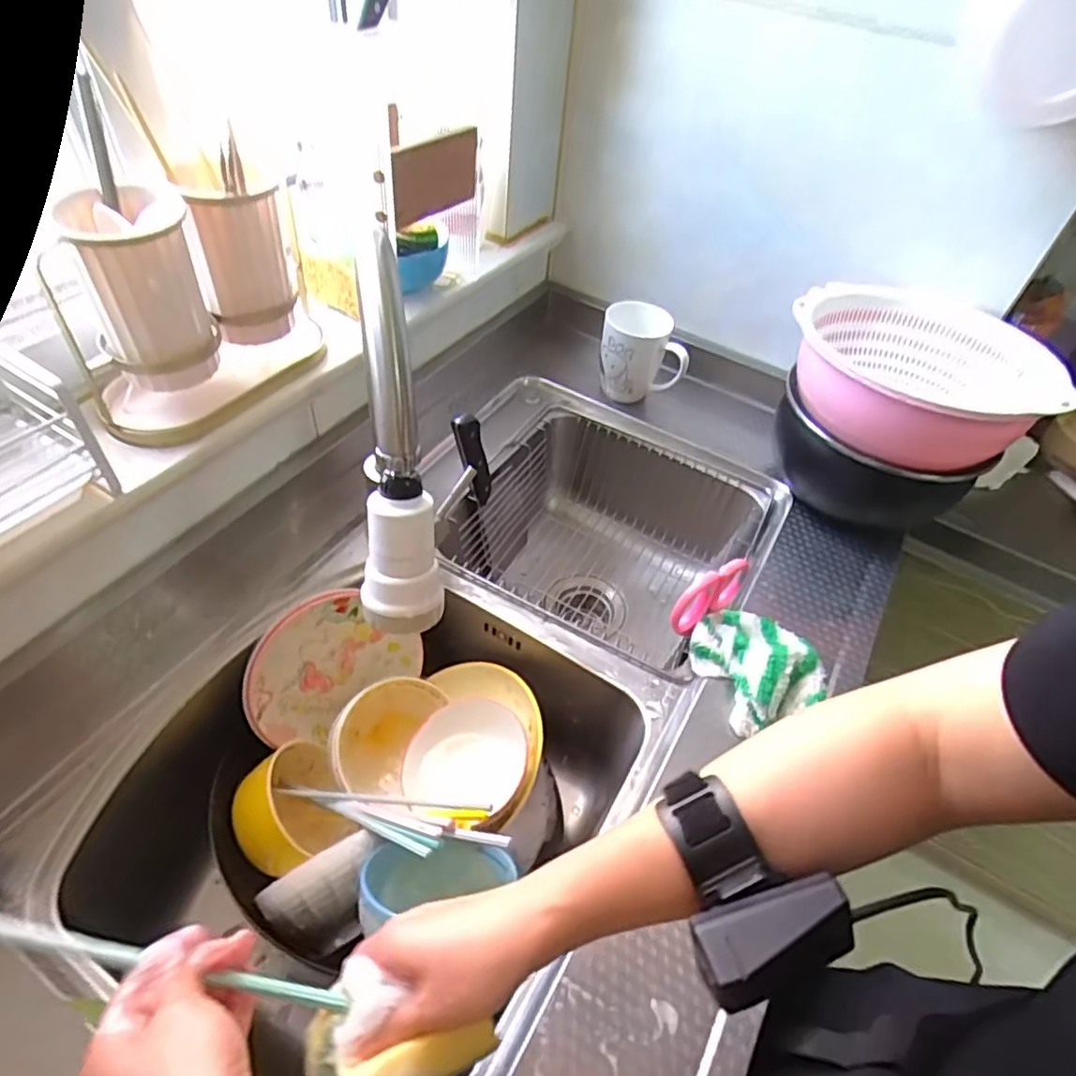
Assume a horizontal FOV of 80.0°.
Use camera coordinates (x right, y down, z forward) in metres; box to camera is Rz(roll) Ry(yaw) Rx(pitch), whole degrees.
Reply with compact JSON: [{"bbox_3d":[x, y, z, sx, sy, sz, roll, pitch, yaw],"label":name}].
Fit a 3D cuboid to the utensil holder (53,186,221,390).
[{"bbox_3d":[-0.298,-0.191,0.489,0.076,0.122,0.079,-21,54,-23],"label":"utensil holder"}]

